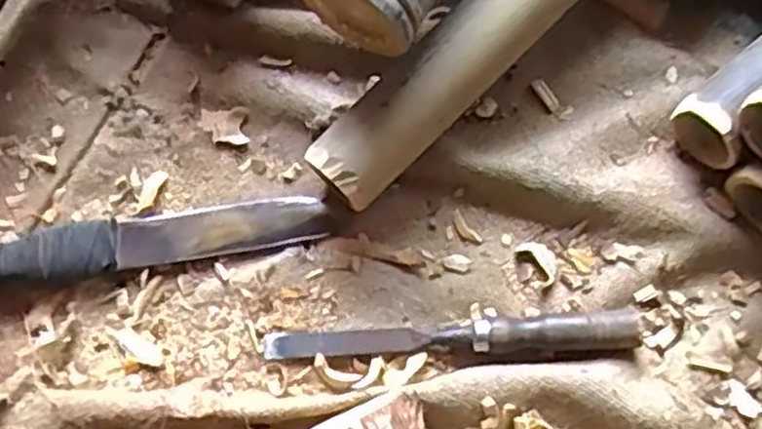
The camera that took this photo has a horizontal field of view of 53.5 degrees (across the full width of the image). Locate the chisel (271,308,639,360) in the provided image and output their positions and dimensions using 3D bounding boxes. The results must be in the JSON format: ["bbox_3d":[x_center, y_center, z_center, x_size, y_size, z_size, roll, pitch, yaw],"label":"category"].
[{"bbox_3d":[0.046,0.080,0.496,0.243,0.020,0.025,-2,75,-1],"label":"chisel"}]

